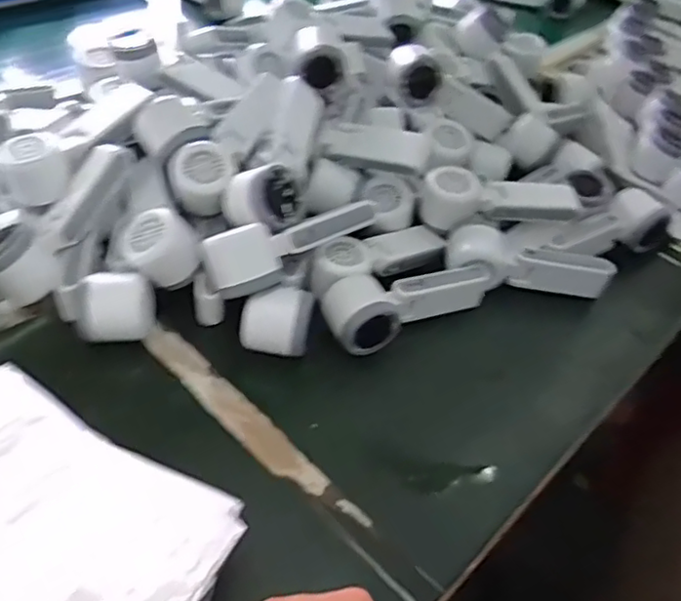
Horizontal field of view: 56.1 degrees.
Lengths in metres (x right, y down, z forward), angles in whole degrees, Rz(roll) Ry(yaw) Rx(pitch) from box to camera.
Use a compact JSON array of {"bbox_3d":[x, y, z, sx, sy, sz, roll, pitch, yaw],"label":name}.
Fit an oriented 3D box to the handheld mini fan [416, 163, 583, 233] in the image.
[{"bbox_3d":[0.170,-0.103,0.680,0.164,0.046,0.050,6,45,-1],"label":"handheld mini fan"}]

